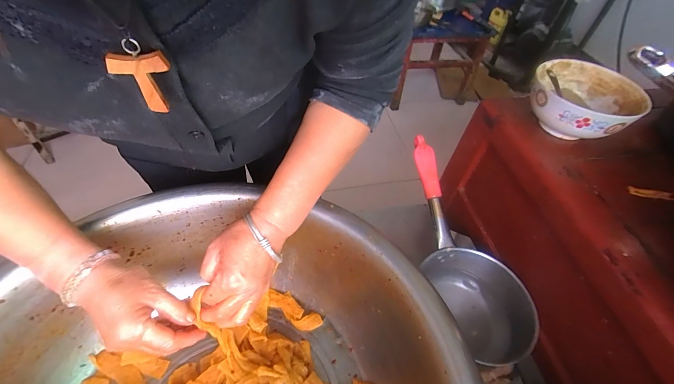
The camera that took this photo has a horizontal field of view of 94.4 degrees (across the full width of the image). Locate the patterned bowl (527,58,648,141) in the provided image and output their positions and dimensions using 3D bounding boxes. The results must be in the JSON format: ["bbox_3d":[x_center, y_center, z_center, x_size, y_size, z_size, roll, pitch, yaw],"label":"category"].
[{"bbox_3d":[0.326,-0.122,0.424,0.126,0.058,0.137,23,54,15],"label":"patterned bowl"}]

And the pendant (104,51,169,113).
[{"bbox_3d":[-0.113,-0.064,0.185,0.032,0.038,0.004,-4,52,-6],"label":"pendant"}]

